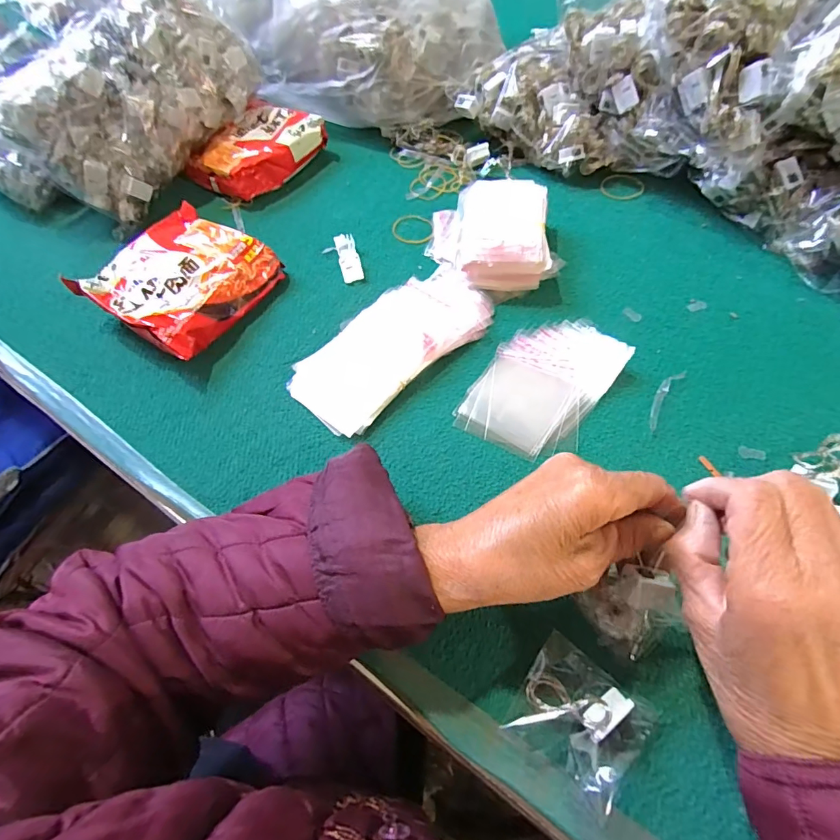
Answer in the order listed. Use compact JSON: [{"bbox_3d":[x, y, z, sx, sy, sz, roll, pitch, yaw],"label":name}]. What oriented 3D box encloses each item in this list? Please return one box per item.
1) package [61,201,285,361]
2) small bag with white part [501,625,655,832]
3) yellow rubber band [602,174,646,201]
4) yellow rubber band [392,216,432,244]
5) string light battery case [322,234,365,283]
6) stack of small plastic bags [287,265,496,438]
[{"bbox_3d":[-0.219,-0.131,0.418,0.138,0.043,0.140,29,67,17],"label":"package"},{"bbox_3d":[0.088,0.163,0.242,0.065,0.022,0.059,35,69,20],"label":"small bag with white part"},{"bbox_3d":[0.220,-0.253,0.483,0.045,0.004,0.041,-2,62,3],"label":"yellow rubber band"},{"bbox_3d":[-0.007,-0.201,0.467,0.043,0.004,0.046,-2,62,3],"label":"yellow rubber band"},{"bbox_3d":[-0.076,-0.161,0.443,0.031,0.014,0.057,-17,62,-5],"label":"string light battery case"},{"bbox_3d":[-0.020,-0.067,0.382,0.184,0.018,0.084,-42,67,-17],"label":"stack of small plastic bags"}]

